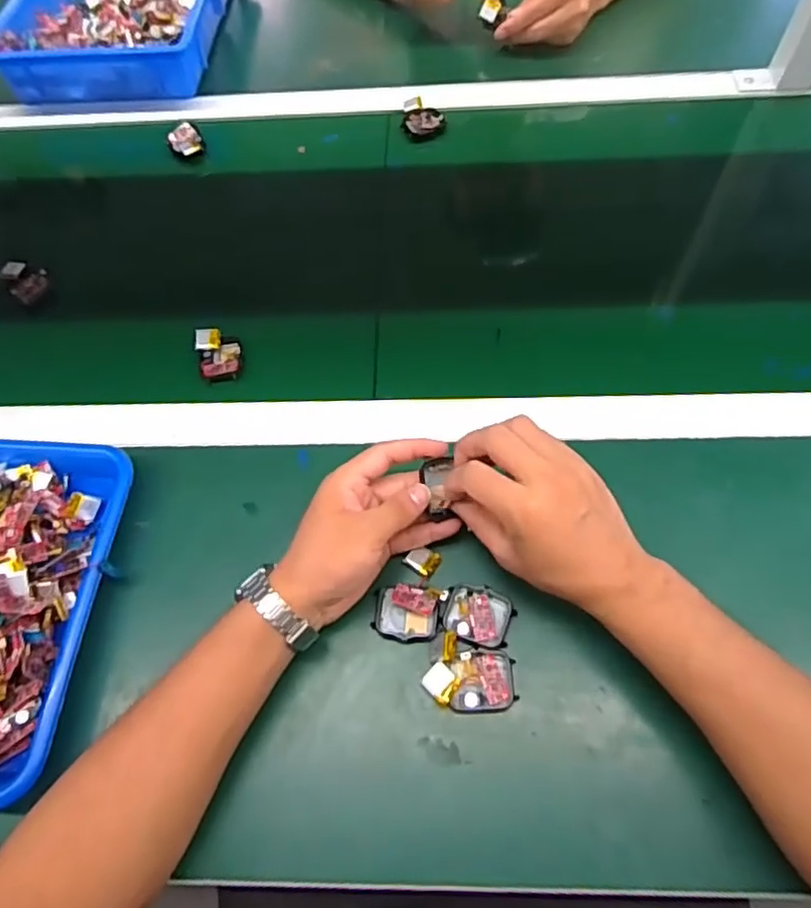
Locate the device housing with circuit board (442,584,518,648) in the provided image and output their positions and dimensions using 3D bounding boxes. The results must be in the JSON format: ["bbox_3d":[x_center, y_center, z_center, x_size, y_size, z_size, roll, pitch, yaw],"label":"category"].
[{"bbox_3d":[0.051,0.113,0.429,0.046,0.008,0.038,14,64,10],"label":"device housing with circuit board"}]

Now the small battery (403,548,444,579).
[{"bbox_3d":[0.013,0.078,0.450,0.022,0.006,0.019,35,70,19],"label":"small battery"}]

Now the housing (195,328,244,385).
[{"bbox_3d":[-0.167,-0.091,0.548,0.038,0.013,0.049,-12,63,-3],"label":"housing"}]

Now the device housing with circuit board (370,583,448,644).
[{"bbox_3d":[0.002,0.113,0.432,0.048,0.014,0.038,6,63,6],"label":"device housing with circuit board"}]

